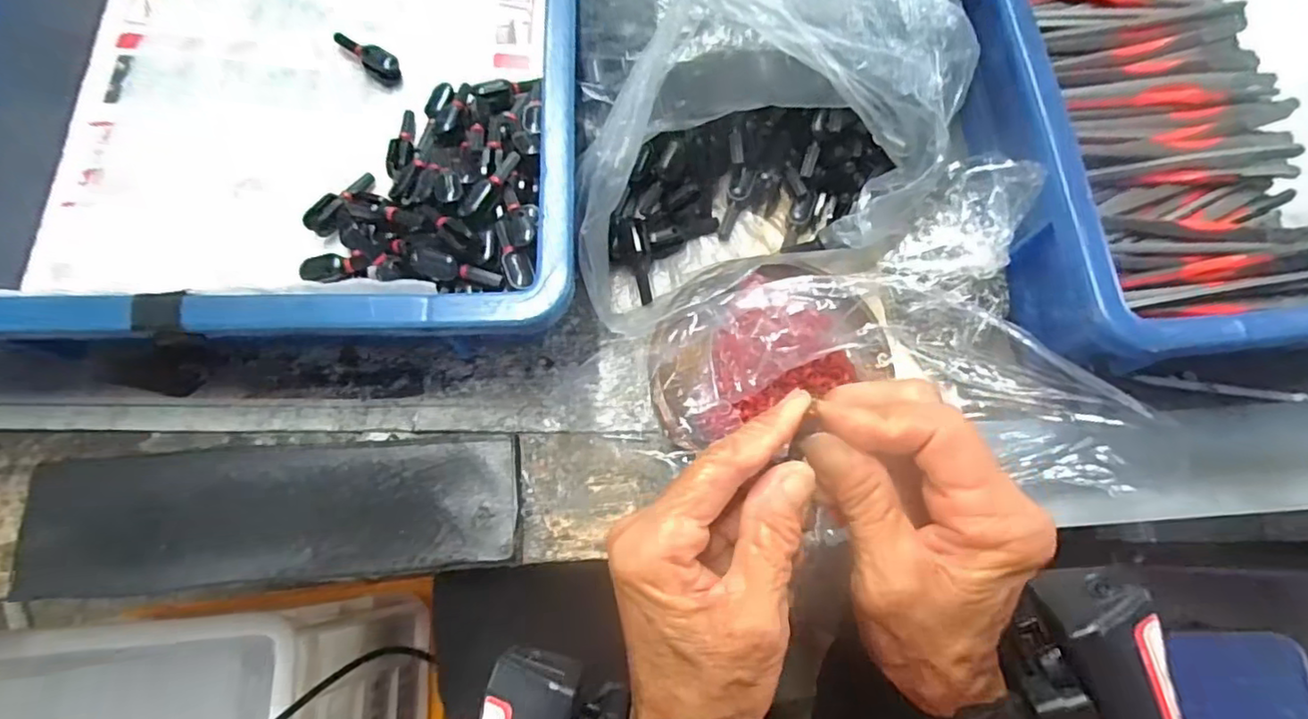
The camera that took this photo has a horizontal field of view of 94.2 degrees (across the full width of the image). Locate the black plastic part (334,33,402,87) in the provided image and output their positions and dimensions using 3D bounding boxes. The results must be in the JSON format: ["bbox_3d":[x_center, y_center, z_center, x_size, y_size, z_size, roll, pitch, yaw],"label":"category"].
[{"bbox_3d":[-0.161,-0.173,0.344,0.040,0.012,0.016,43,76,11],"label":"black plastic part"}]

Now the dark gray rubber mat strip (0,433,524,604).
[{"bbox_3d":[-0.173,0.070,0.276,0.217,0.012,0.058,-3,73,-3],"label":"dark gray rubber mat strip"}]

